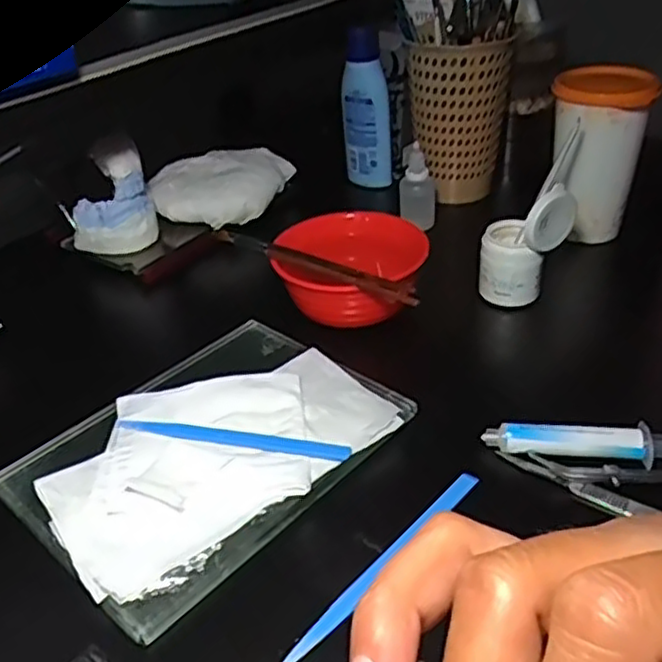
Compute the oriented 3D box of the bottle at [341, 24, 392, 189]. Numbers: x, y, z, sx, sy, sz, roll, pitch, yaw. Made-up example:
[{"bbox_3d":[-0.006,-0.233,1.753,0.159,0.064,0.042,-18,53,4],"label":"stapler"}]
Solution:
[{"bbox_3d":[0.033,-0.205,0.662,0.043,0.138,0.026,-4,35,0],"label":"bottle"}]

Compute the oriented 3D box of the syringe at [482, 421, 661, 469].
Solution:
[{"bbox_3d":[0.159,0.062,0.380,0.144,0.017,0.016,2,35,8],"label":"syringe"}]

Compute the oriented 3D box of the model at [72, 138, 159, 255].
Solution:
[{"bbox_3d":[-0.182,-0.106,0.580,0.065,0.088,0.029,-11,36,-10],"label":"model"}]

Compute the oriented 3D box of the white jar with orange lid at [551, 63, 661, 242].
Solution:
[{"bbox_3d":[0.209,-0.137,0.560,0.071,0.123,0.071,10,37,18],"label":"white jar with orange lid"}]

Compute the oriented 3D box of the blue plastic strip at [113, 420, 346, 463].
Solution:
[{"bbox_3d":[-0.057,0.060,0.397,0.136,0.004,0.011,6,36,13],"label":"blue plastic strip"}]

